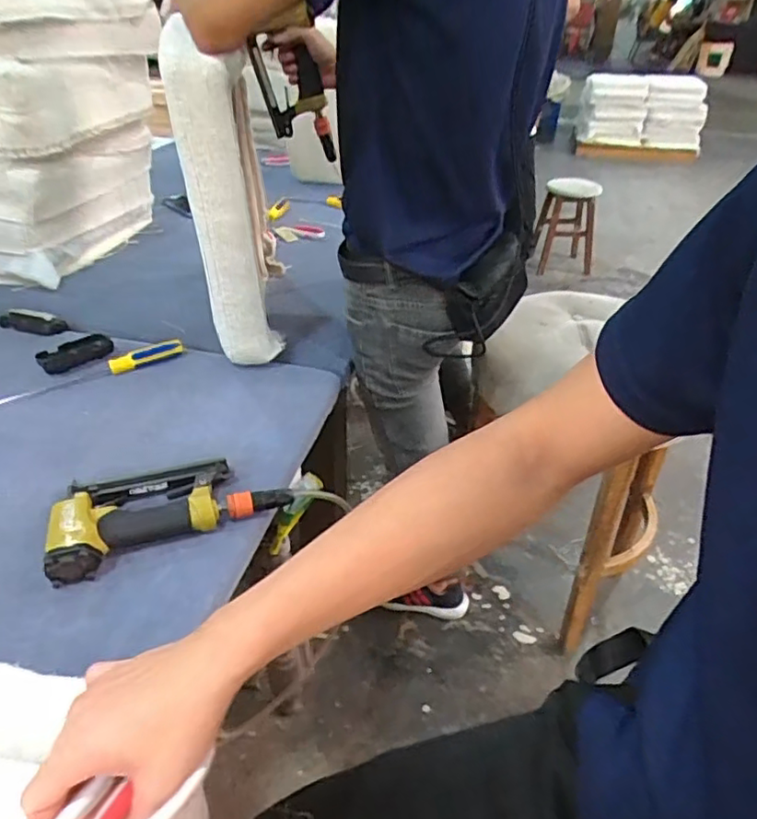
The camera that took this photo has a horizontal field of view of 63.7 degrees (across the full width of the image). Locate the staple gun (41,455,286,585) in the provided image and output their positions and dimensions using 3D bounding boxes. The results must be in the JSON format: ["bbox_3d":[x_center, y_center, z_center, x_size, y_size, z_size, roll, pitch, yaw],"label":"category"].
[{"bbox_3d":[-0.250,0.104,0.706,0.256,0.041,0.134,-18,40,-26],"label":"staple gun"}]

